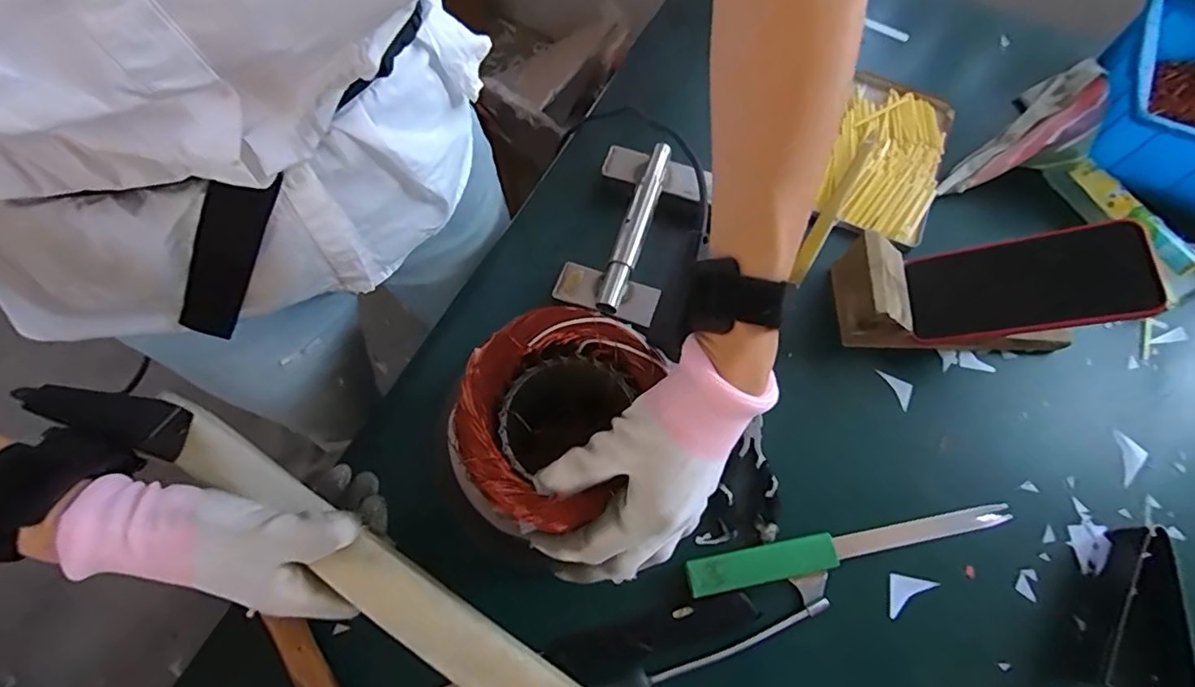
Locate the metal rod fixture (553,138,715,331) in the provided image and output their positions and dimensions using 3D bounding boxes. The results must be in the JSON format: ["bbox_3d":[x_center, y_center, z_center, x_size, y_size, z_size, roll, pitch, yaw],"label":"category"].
[{"bbox_3d":[0.032,-0.105,0.511,0.095,0.032,0.172,17,66,6],"label":"metal rod fixture"}]

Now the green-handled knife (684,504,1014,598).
[{"bbox_3d":[0.200,0.158,0.435,0.267,0.013,0.026,-9,66,-6],"label":"green-handled knife"}]

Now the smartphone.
[{"bbox_3d":[0.350,-0.048,0.459,0.162,0.015,0.074,-9,81,29],"label":"smartphone"}]

